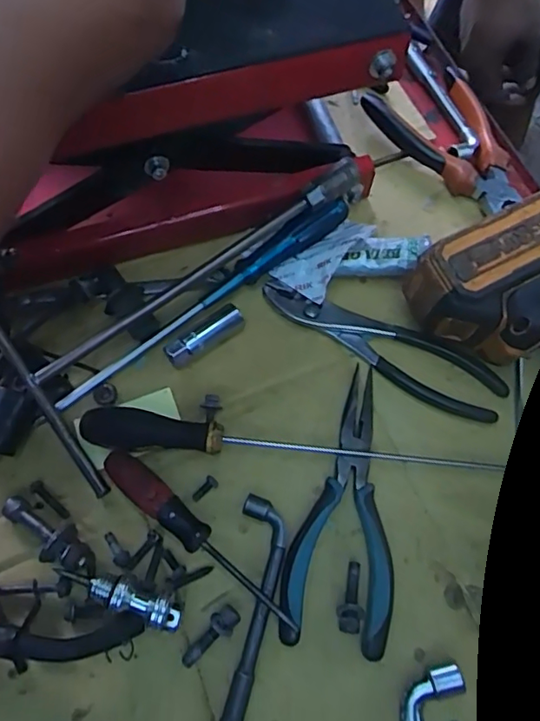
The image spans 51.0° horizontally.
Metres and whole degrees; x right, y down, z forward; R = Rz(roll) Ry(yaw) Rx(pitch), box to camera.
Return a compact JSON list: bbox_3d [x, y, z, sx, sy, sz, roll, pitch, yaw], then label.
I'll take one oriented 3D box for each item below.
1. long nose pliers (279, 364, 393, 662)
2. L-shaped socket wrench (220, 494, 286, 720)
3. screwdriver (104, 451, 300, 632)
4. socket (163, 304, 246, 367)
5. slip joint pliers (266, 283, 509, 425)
[{"bbox_3d":[0.048,0.095,0.387,0.069,0.017,0.185,6,69,0],"label":"long nose pliers"},{"bbox_3d":[-0.010,0.163,0.362,0.029,0.011,0.147,7,69,0],"label":"L-shaped socket wrench"},{"bbox_3d":[-0.048,0.116,0.373,0.161,0.022,0.022,39,72,12],"label":"screwdriver"},{"bbox_3d":[-0.049,-0.019,0.431,0.063,0.024,0.018,-32,73,-14],"label":"socket"},{"bbox_3d":[0.085,-0.012,0.436,0.195,0.012,0.042,27,70,8],"label":"slip joint pliers"}]

